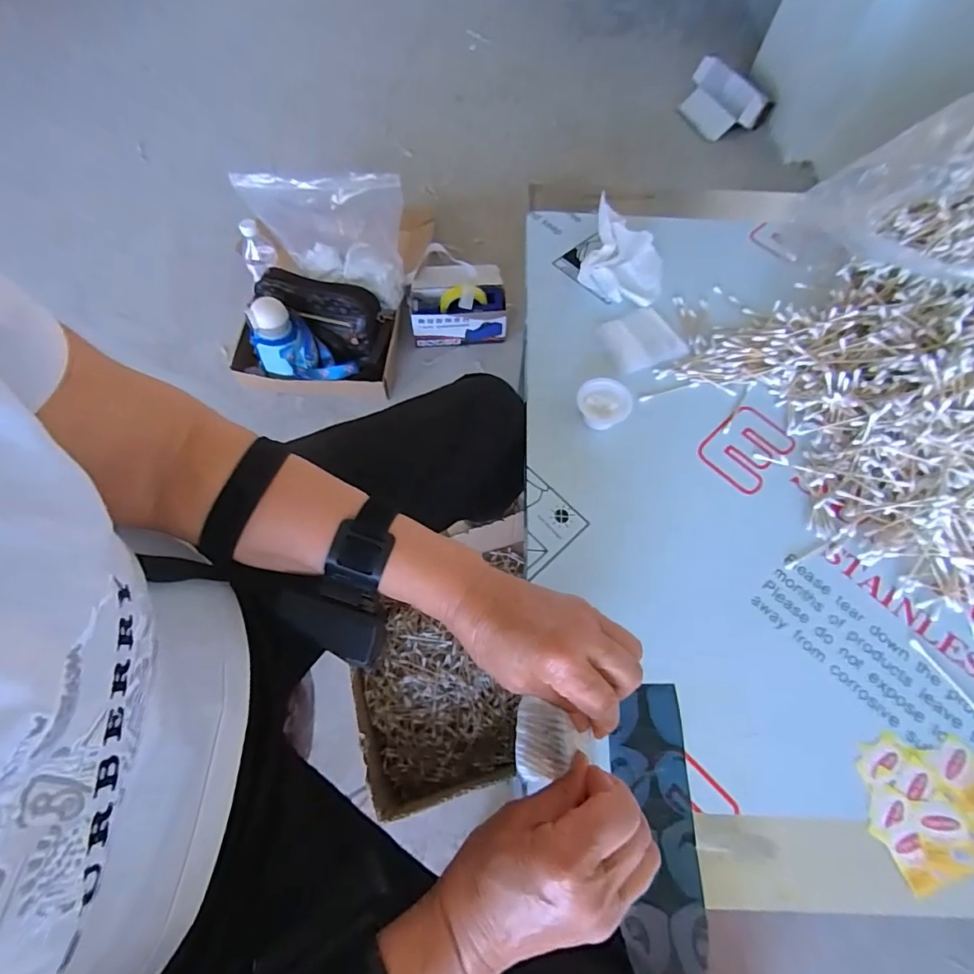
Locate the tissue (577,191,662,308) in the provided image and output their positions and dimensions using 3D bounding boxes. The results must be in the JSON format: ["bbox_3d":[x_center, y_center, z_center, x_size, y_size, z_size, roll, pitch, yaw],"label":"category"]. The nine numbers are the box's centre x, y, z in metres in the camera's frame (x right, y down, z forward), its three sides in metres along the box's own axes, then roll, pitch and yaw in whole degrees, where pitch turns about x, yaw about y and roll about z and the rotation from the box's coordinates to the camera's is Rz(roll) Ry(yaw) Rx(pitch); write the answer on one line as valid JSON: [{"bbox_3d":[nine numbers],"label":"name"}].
[{"bbox_3d":[0.168,-0.277,0.590,0.097,0.043,0.128,17,66,6],"label":"tissue"}]

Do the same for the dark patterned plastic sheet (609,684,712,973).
[{"bbox_3d":[0.127,0.254,0.365,0.057,0.005,0.190,2,65,-1],"label":"dark patterned plastic sheet"}]

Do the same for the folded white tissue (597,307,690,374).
[{"bbox_3d":[0.173,-0.166,0.544,0.085,0.009,0.071,-22,68,-12],"label":"folded white tissue"}]

